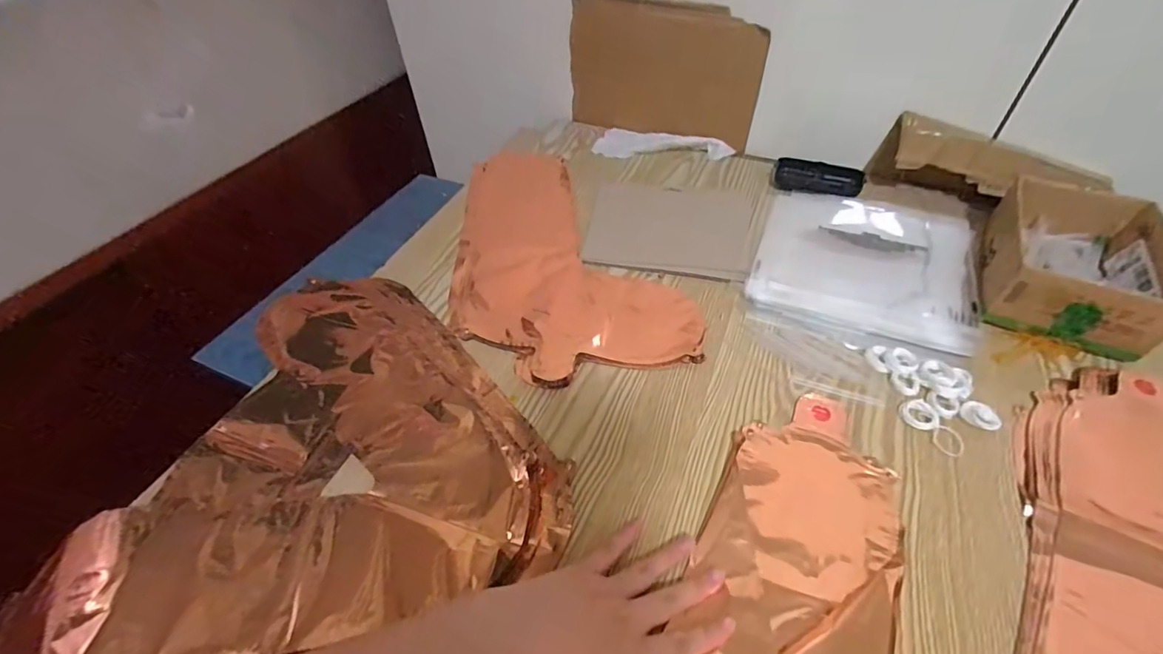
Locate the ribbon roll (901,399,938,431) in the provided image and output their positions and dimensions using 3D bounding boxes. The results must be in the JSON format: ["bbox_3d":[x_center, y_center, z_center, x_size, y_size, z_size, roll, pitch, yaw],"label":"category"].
[{"bbox_3d":[0.289,0.074,0.422,0.028,0.005,0.029,-1,47,2],"label":"ribbon roll"}]

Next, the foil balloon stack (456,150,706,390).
[{"bbox_3d":[-0.058,-0.099,0.598,0.216,0.010,0.441,-20,49,-15],"label":"foil balloon stack"}]

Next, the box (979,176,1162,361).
[{"bbox_3d":[0.492,-0.068,0.495,0.130,0.062,0.197,24,53,23],"label":"box"}]

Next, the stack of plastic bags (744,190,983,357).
[{"bbox_3d":[0.315,-0.076,0.553,0.217,0.012,0.226,17,50,18],"label":"stack of plastic bags"}]

